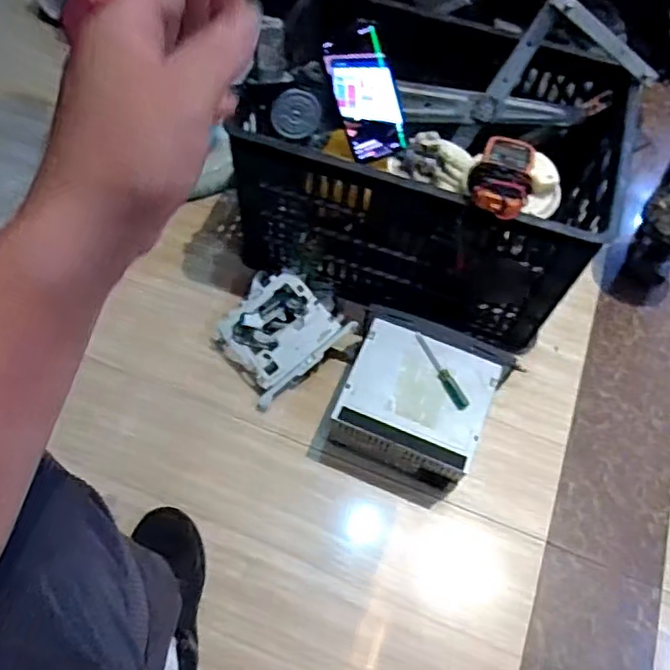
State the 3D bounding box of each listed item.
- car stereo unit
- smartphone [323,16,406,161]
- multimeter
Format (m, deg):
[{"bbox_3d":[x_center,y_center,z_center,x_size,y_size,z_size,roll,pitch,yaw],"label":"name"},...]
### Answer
[{"bbox_3d":[0.110,0.093,0.833,0.191,0.122,0.179,22,62,9],"label":"car stereo unit"},{"bbox_3d":[0.042,-0.312,0.802,0.076,0.163,0.012,-17,33,7],"label":"smartphone"},{"bbox_3d":[0.202,-0.192,0.728,0.069,0.041,0.131,16,58,9],"label":"multimeter"}]

